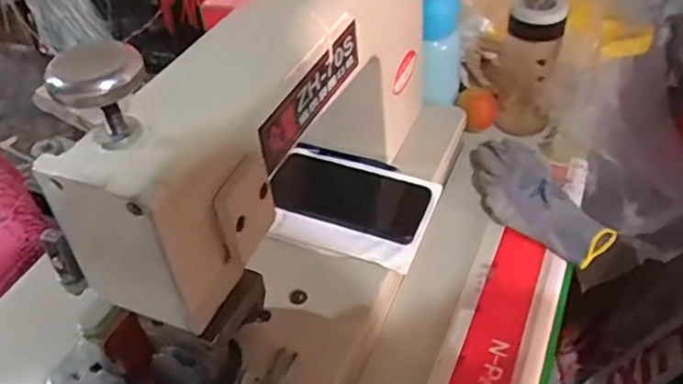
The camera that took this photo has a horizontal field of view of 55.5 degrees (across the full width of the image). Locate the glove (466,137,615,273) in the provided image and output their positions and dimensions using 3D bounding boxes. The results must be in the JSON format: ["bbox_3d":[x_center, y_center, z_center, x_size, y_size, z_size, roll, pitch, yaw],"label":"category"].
[{"bbox_3d":[0.220,0.004,0.758,0.104,0.034,0.207,-26,47,-22],"label":"glove"}]

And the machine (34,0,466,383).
[{"bbox_3d":[-0.008,-0.064,0.597,0.223,0.343,0.563,22,49,25],"label":"machine"}]

